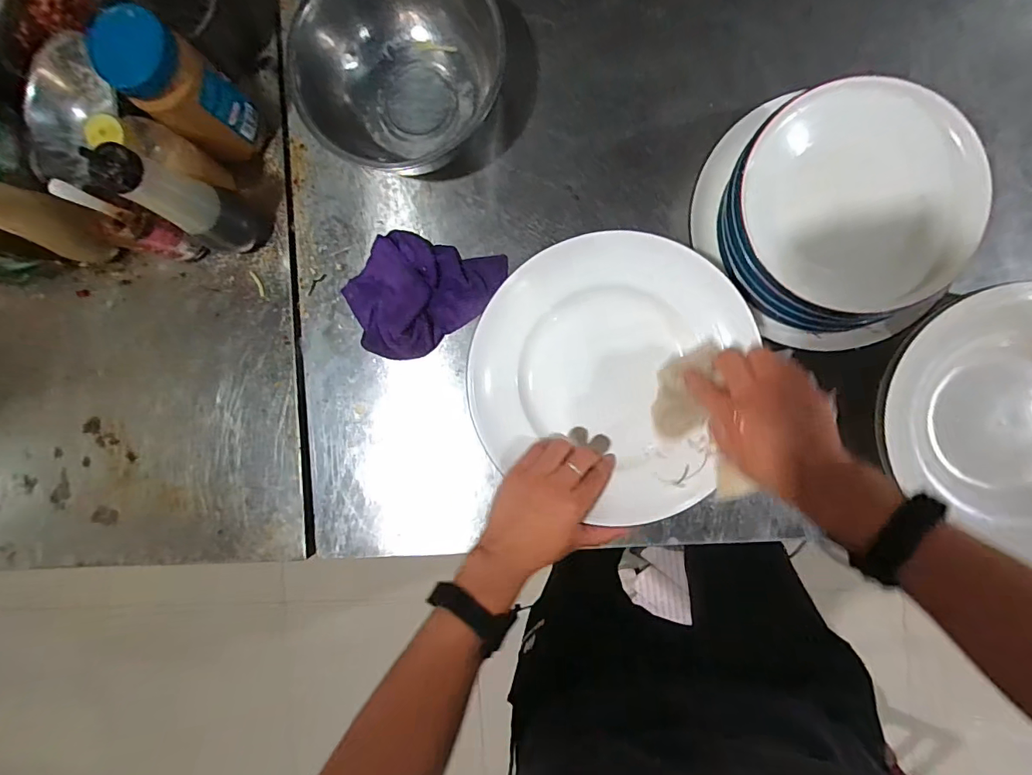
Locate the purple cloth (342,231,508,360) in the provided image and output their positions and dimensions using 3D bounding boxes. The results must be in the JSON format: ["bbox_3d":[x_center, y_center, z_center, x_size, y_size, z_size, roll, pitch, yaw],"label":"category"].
[{"bbox_3d":[-0.121,-0.131,0.607,0.196,0.032,0.141,-37,87,4],"label":"purple cloth"}]

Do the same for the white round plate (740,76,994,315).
[{"bbox_3d":[0.345,-0.186,0.468,0.220,0.039,0.214,0,90,5],"label":"white round plate"}]

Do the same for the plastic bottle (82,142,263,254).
[{"bbox_3d":[-0.374,-0.208,0.542,0.070,0.204,0.057,-41,87,3],"label":"plastic bottle"}]

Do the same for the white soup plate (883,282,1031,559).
[{"bbox_3d":[0.555,0.031,0.514,0.299,0.042,0.282,23,92,4],"label":"white soup plate"}]

